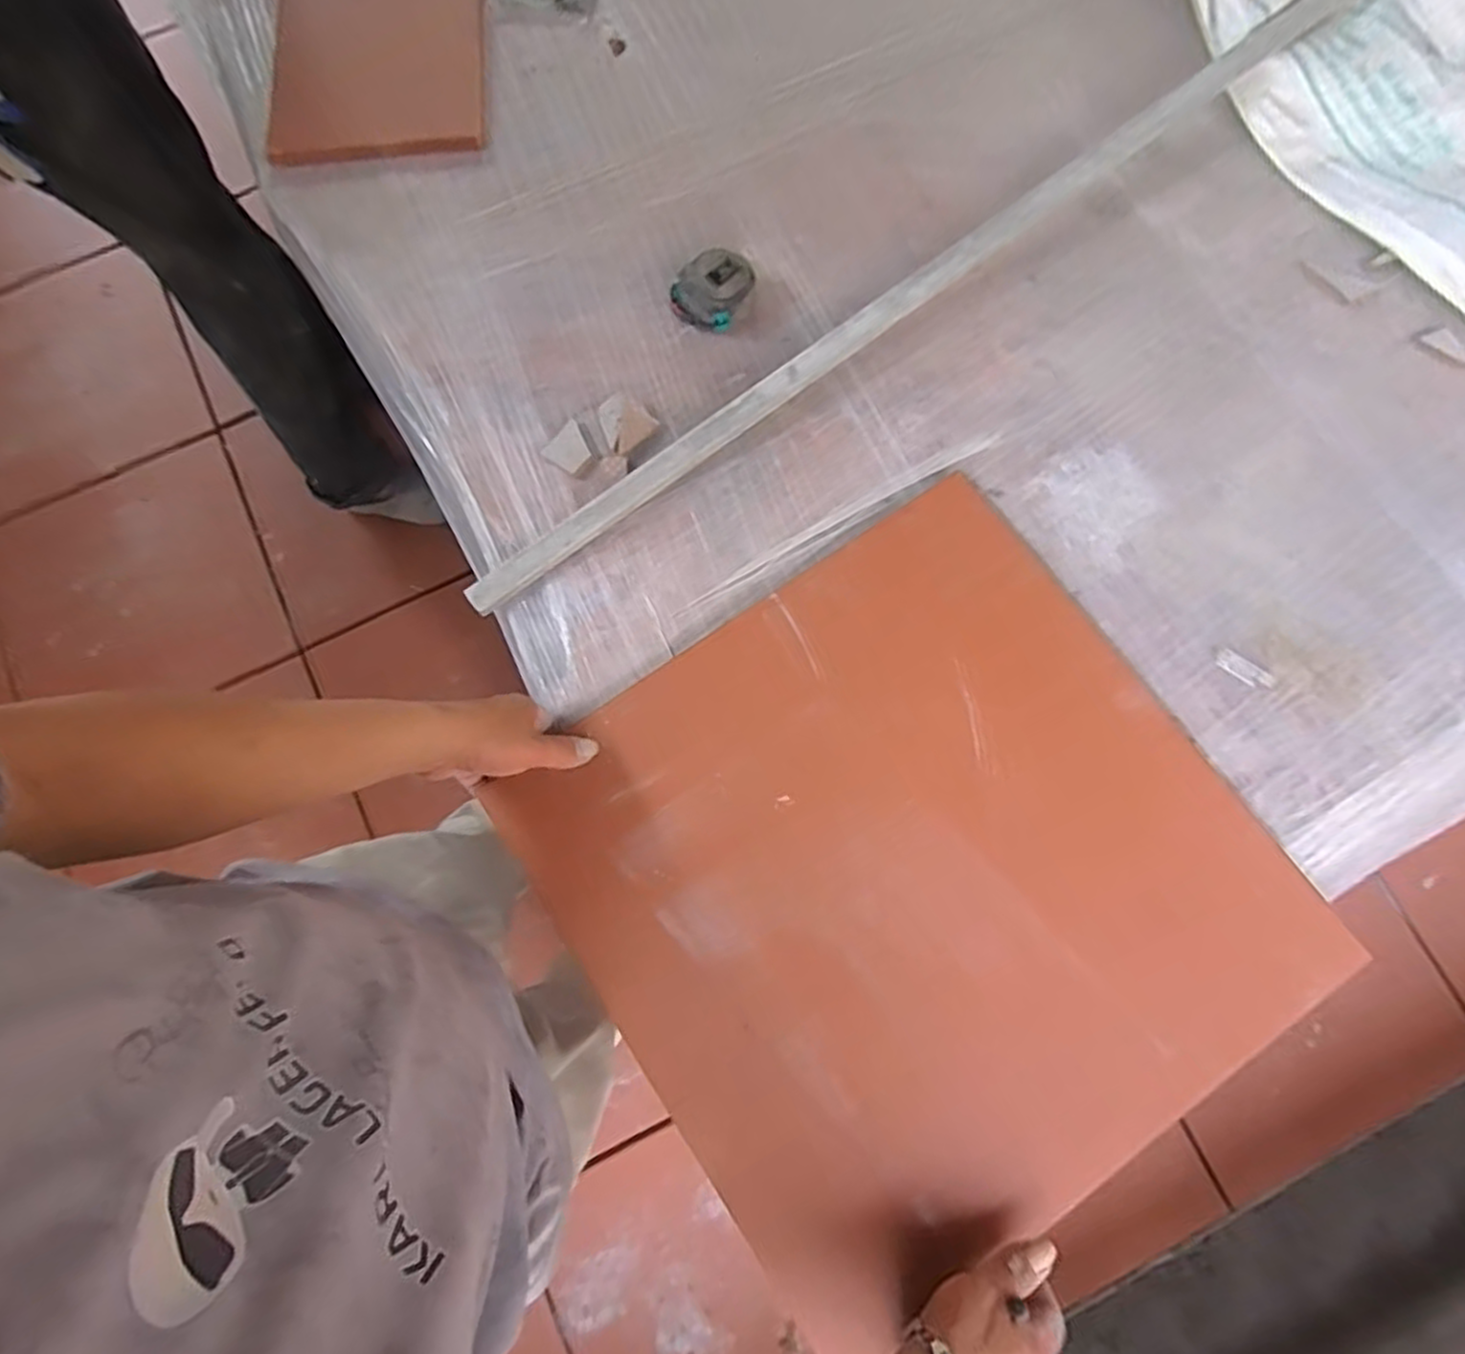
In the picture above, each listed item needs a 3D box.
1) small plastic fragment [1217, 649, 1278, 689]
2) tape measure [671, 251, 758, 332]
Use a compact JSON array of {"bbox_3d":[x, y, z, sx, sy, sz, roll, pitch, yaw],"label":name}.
[{"bbox_3d":[0.427,-0.004,0.623,0.049,0.007,0.018,36,81,7],"label":"small plastic fragment"},{"bbox_3d":[-0.018,-0.363,0.702,0.071,0.048,0.064,-38,81,-6],"label":"tape measure"}]

